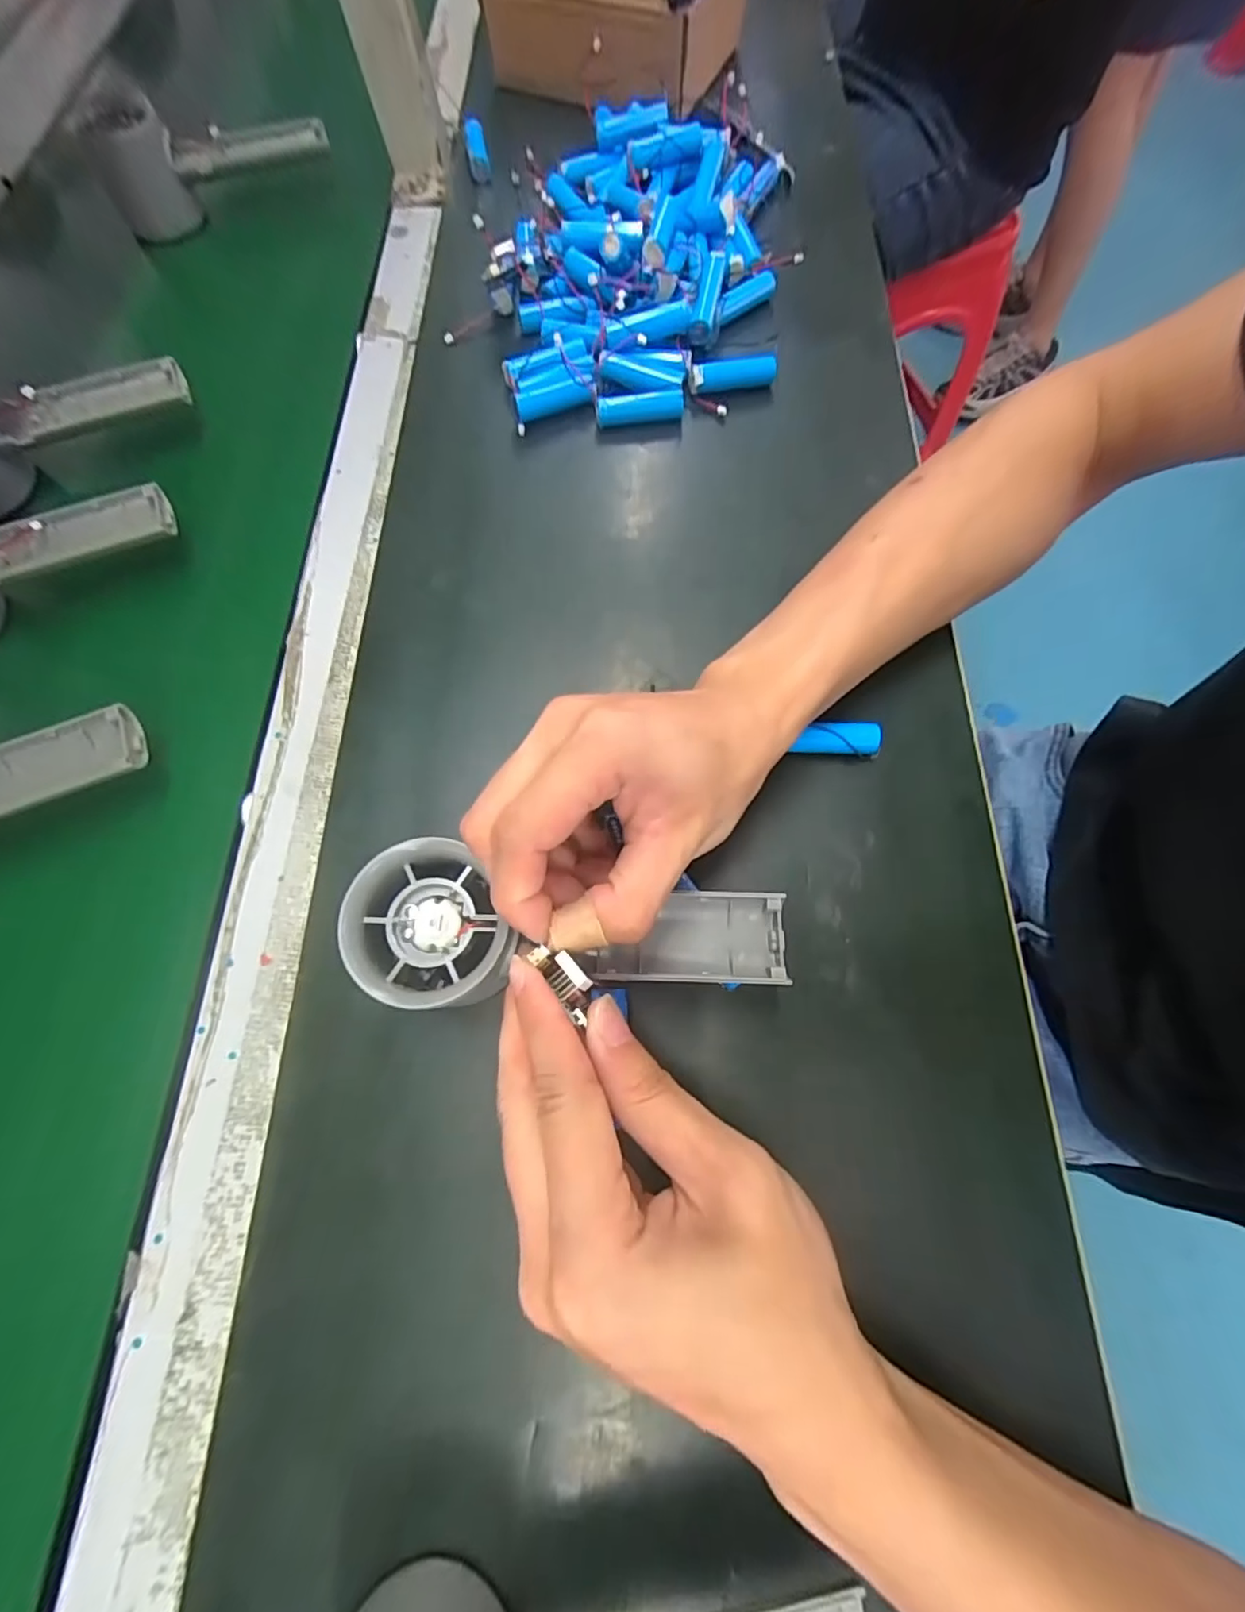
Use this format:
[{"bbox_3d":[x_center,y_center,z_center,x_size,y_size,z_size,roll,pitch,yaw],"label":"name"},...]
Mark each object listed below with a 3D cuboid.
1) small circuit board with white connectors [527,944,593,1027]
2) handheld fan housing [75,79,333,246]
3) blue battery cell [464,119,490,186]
[{"bbox_3d":[-0.018,0.054,0.186,0.011,0.006,0.027,-40,64,-13],"label":"small circuit board with white connectors"},{"bbox_3d":[-0.291,-0.468,0.421,0.158,0.057,0.051,-13,71,-5],"label":"handheld fan housing"},{"bbox_3d":[-0.107,-0.482,0.429,0.015,0.017,0.047,-10,70,-3],"label":"blue battery cell"}]

